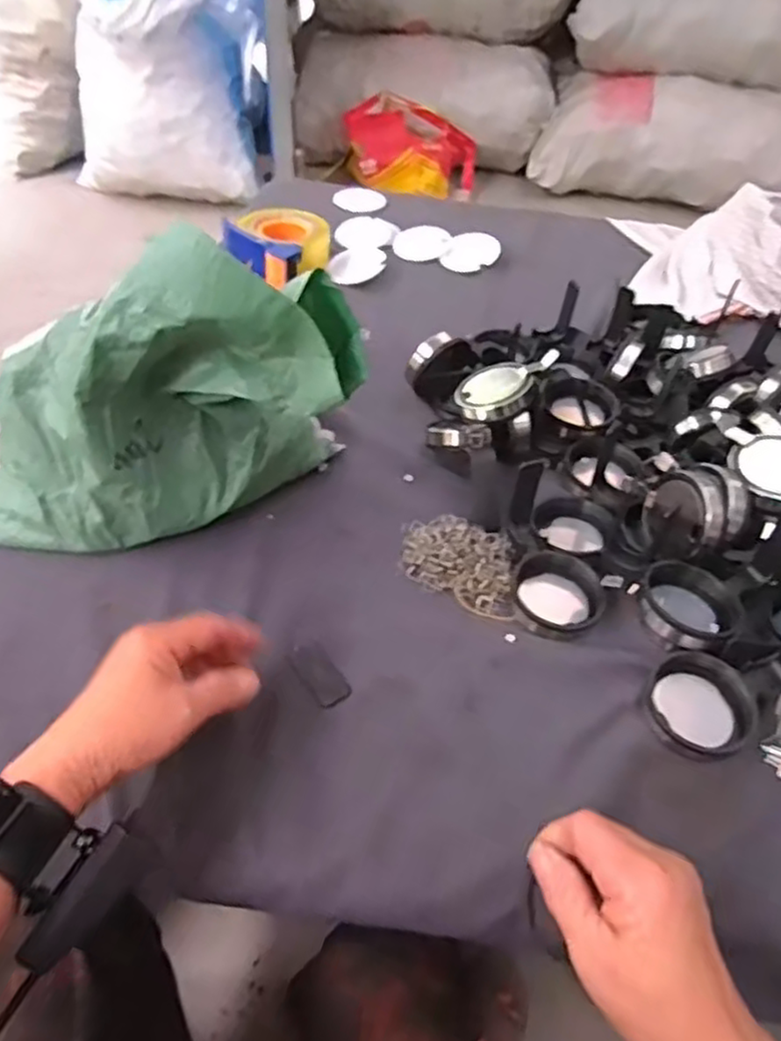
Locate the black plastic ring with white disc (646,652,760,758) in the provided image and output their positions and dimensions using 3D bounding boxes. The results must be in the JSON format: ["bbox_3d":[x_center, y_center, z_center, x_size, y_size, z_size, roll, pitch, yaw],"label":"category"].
[{"bbox_3d":[0.209,0.124,0.472,0.071,0.032,0.056,33,52,24],"label":"black plastic ring with white disc"}]

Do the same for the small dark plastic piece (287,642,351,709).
[{"bbox_3d":[-0.051,0.107,0.494,0.026,0.009,0.054,-24,53,-25],"label":"small dark plastic piece"}]

